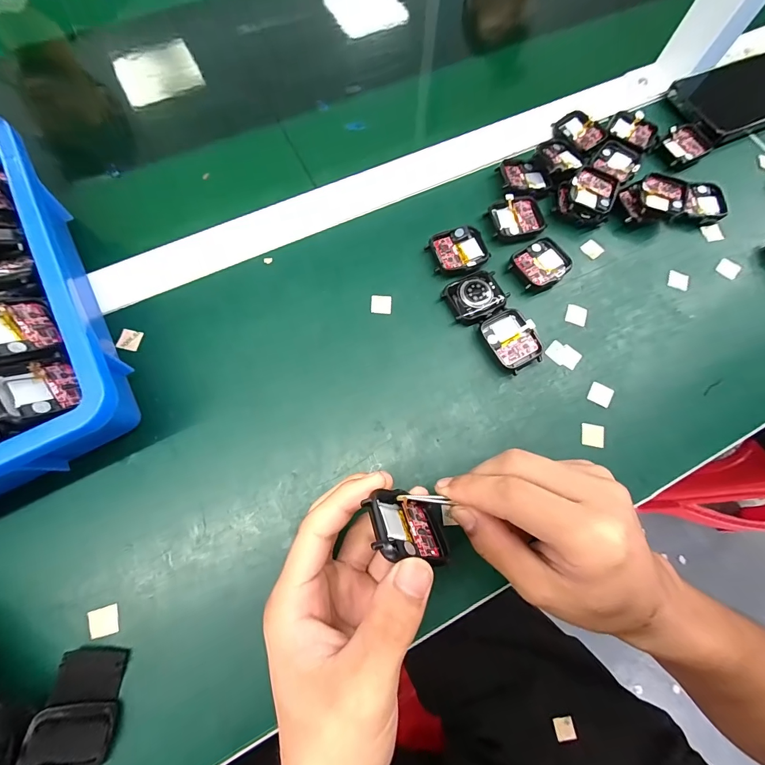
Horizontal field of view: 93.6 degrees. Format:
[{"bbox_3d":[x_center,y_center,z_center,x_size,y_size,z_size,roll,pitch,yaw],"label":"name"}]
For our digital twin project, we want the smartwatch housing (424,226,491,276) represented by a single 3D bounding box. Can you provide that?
[{"bbox_3d":[0.062,-0.107,0.292,0.045,0.008,0.038,-14,73,-6],"label":"smartwatch housing"}]

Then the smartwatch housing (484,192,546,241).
[{"bbox_3d":[0.113,-0.139,0.302,0.045,0.007,0.039,-14,73,-6],"label":"smartwatch housing"}]

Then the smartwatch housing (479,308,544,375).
[{"bbox_3d":[0.097,-0.032,0.273,0.035,0.013,0.046,-27,75,-10],"label":"smartwatch housing"}]

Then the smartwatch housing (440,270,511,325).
[{"bbox_3d":[0.074,-0.068,0.282,0.045,0.009,0.039,-25,74,-9],"label":"smartwatch housing"}]

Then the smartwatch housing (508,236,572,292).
[{"bbox_3d":[0.129,-0.096,0.292,0.044,0.007,0.038,-29,75,-10],"label":"smartwatch housing"}]

